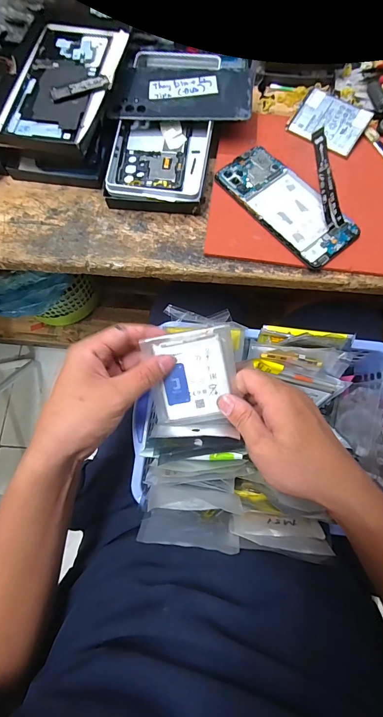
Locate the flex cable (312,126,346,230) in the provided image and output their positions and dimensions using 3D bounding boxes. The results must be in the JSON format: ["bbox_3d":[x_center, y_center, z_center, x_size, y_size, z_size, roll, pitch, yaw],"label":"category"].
[{"bbox_3d":[0.129,-0.166,0.319,0.020,0.091,0.009,-38,37,-7],"label":"flex cable"}]

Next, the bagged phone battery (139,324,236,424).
[{"bbox_3d":[0.002,0.015,0.317,0.083,0.008,0.083,-13,99,6],"label":"bagged phone battery"}]

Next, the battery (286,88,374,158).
[{"bbox_3d":[0.158,-0.272,0.384,0.077,0.009,0.059,34,80,7],"label":"battery"}]

